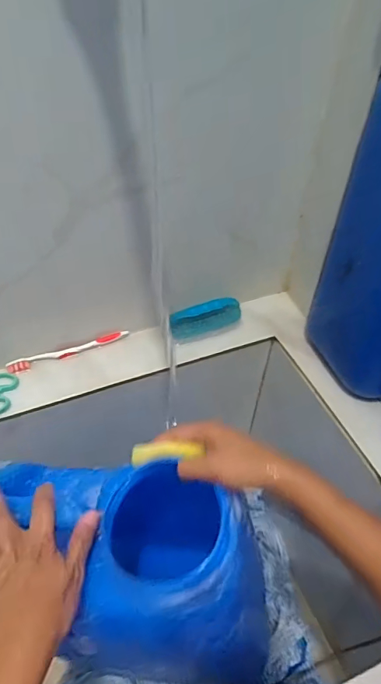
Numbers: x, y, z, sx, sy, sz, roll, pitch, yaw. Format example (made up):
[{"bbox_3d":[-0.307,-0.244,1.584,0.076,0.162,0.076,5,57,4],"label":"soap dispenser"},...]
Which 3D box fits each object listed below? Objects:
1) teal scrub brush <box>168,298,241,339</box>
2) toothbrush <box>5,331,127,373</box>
[{"bbox_3d":[0.024,-0.038,0.672,0.119,0.038,0.028,-20,52,-19],"label":"teal scrub brush"},{"bbox_3d":[-0.178,0.011,0.650,0.176,0.012,0.020,-16,50,-16],"label":"toothbrush"}]

